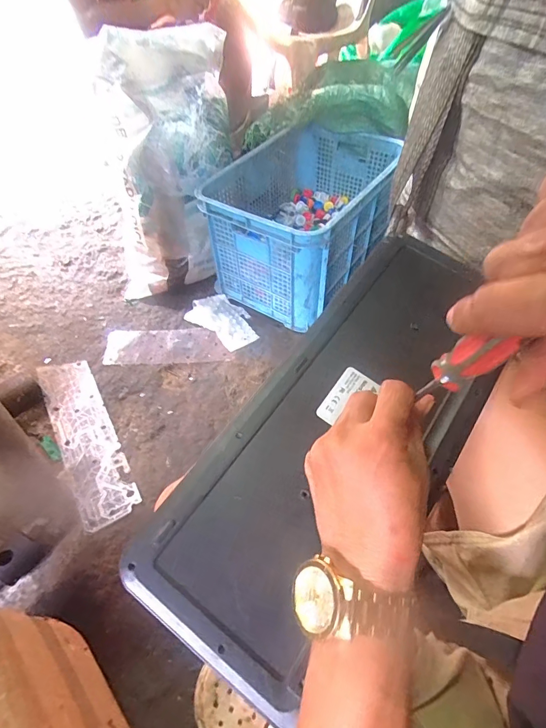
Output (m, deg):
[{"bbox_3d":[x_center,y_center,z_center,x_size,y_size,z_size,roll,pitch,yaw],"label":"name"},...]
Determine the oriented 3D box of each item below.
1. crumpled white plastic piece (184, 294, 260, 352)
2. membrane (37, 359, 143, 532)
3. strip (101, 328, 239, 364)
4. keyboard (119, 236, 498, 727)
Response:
[{"bbox_3d":[-0.132,-0.121,1.068,0.208,0.022,0.124,33,59,23],"label":"crumpled white plastic piece"},{"bbox_3d":[-0.406,0.150,0.839,0.110,0.013,0.409,-23,58,-22],"label":"membrane"},{"bbox_3d":[-0.273,-0.050,1.022,0.314,0.010,0.115,-1,55,-6],"label":"strip"},{"bbox_3d":[0.073,0.042,0.337,0.155,0.039,0.415,29,64,21],"label":"keyboard"}]

